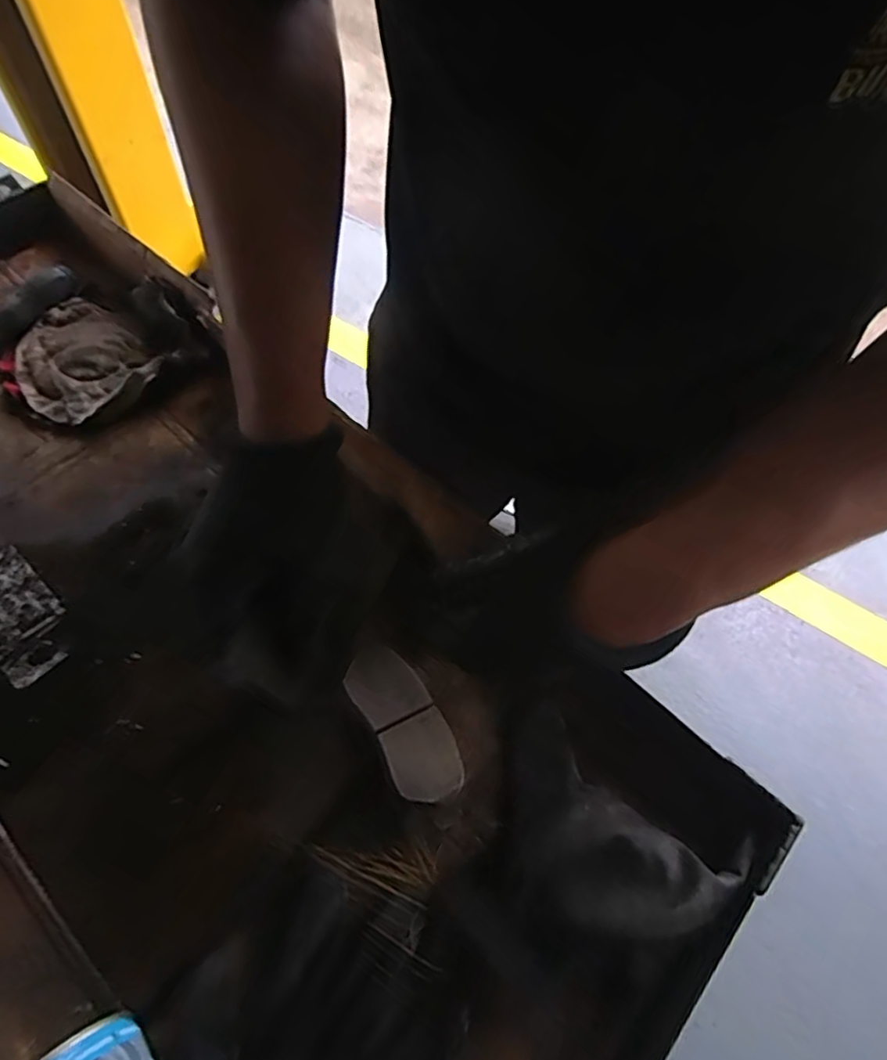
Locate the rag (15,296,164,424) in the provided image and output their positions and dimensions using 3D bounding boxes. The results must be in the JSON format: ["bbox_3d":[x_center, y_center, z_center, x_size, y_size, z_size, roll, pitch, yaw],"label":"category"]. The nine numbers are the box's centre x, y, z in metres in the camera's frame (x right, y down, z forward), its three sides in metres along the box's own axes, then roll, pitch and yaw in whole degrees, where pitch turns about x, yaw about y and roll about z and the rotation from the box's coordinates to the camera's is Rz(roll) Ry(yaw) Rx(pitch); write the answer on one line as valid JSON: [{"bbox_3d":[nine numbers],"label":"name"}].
[{"bbox_3d":[-0.304,-0.142,0.499,0.133,0.026,0.095,39,65,18],"label":"rag"}]

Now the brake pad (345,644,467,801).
[{"bbox_3d":[-0.024,0.116,0.367,0.042,0.009,0.097,-27,64,-15],"label":"brake pad"}]

